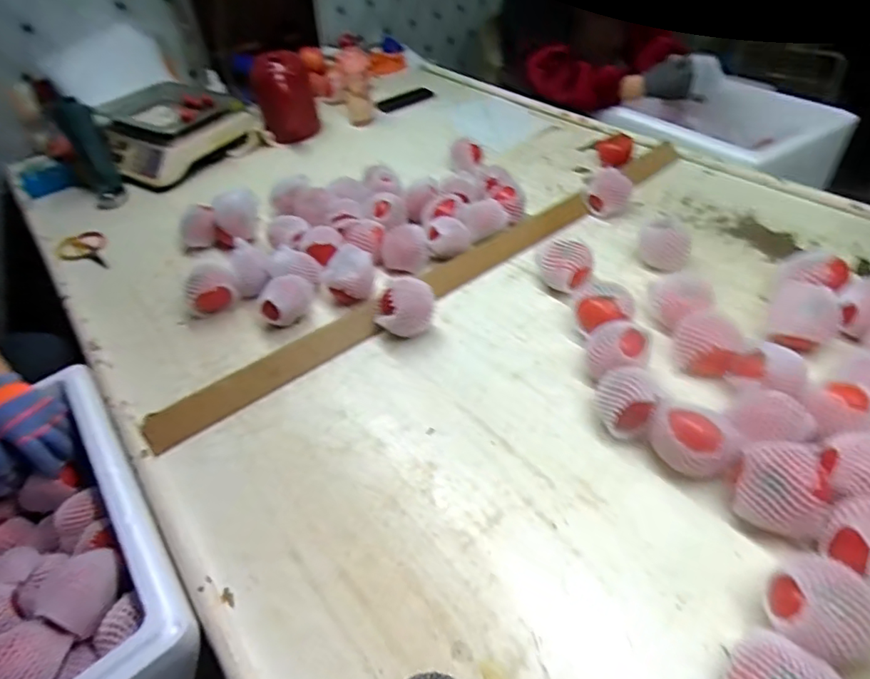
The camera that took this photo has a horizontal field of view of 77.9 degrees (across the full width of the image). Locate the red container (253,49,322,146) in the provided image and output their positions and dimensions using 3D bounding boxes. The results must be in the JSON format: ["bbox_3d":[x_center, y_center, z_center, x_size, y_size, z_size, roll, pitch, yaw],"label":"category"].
[{"bbox_3d":[-0.378,-0.612,1.374,0.145,0.195,0.158,-17,45,-10],"label":"red container"}]

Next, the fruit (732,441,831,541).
[{"bbox_3d":[0.359,0.157,0.562,0.087,0.081,0.082,24,52,27],"label":"fruit"}]

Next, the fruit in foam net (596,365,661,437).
[{"bbox_3d":[0.240,0.080,0.679,0.067,0.078,0.079,5,46,12],"label":"fruit in foam net"}]

